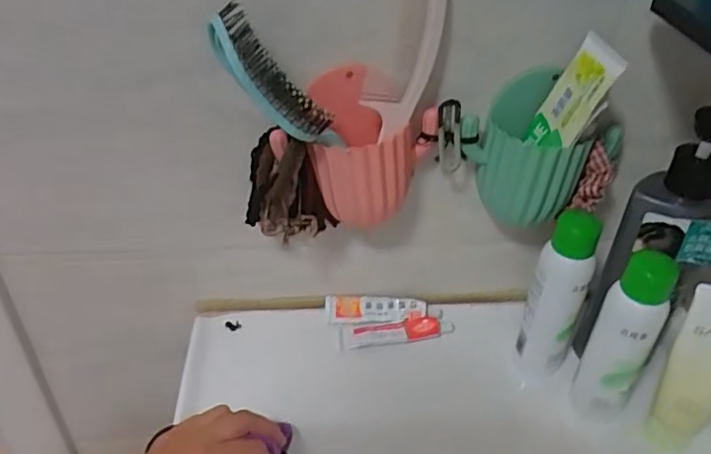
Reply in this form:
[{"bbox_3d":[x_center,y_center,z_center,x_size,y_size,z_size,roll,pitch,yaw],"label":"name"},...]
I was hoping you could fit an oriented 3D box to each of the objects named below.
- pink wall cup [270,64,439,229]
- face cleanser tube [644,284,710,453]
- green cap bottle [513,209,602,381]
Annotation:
[{"bbox_3d":[-0.001,-0.066,0.512,0.130,0.125,0.067,0,37,-2],"label":"pink wall cup"},{"bbox_3d":[0.270,0.115,0.481,0.053,0.156,0.033,29,45,30],"label":"face cleanser tube"},{"bbox_3d":[0.176,0.064,0.542,0.045,0.162,0.041,18,40,19],"label":"green cap bottle"}]

